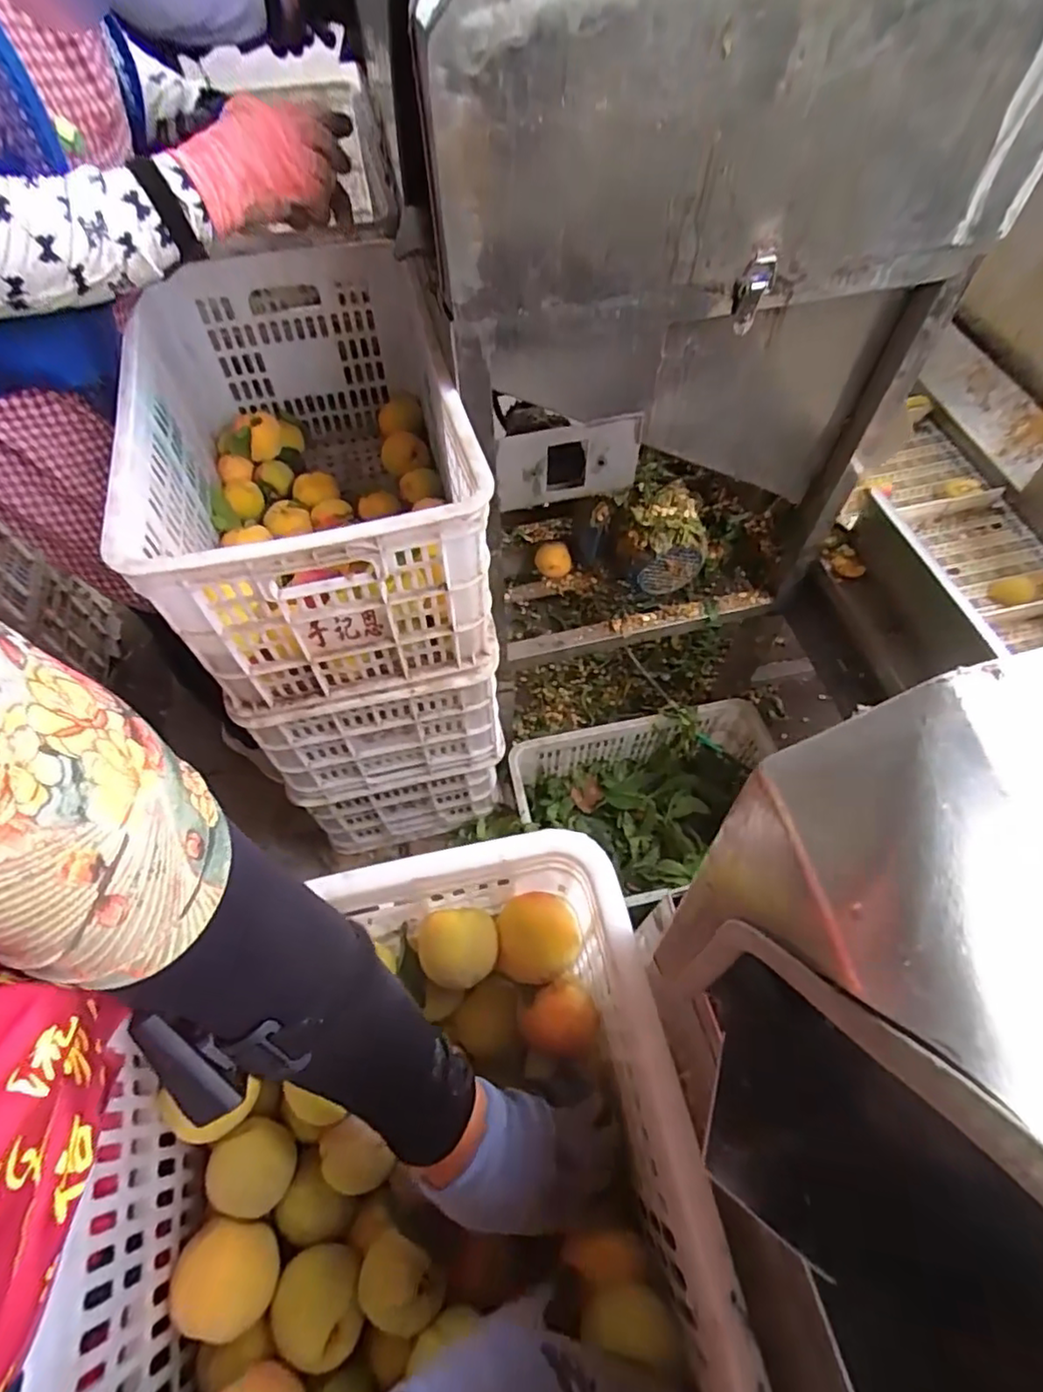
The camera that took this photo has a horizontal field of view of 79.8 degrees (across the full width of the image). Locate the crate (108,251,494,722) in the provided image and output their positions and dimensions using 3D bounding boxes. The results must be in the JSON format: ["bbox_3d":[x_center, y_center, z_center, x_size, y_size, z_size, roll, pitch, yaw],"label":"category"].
[{"bbox_3d":[-0.261,-0.294,0.810,0.348,0.287,0.531,-15,62,-8],"label":"crate"}]

